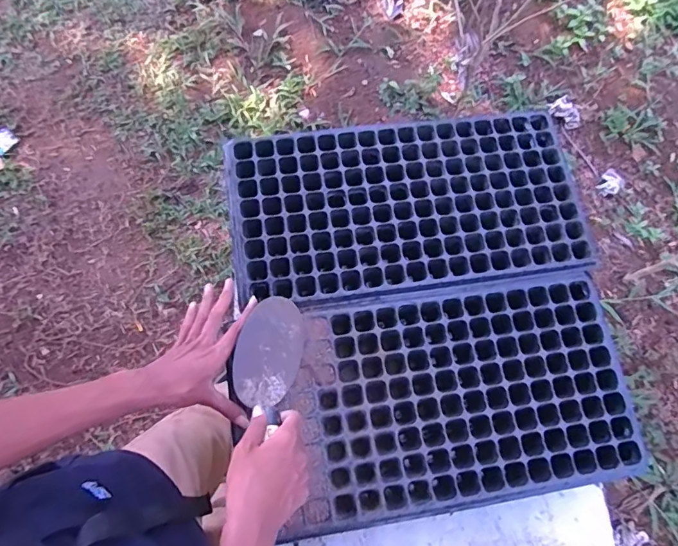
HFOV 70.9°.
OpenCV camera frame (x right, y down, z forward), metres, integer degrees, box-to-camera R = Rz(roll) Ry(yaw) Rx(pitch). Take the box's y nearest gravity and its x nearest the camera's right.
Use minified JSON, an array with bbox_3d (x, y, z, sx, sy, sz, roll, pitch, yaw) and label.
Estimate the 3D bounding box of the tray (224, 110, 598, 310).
[{"bbox_3d":[0.105,-0.104,0.713,0.515,0.041,0.271,-8,72,-5],"label":"tray"}]

